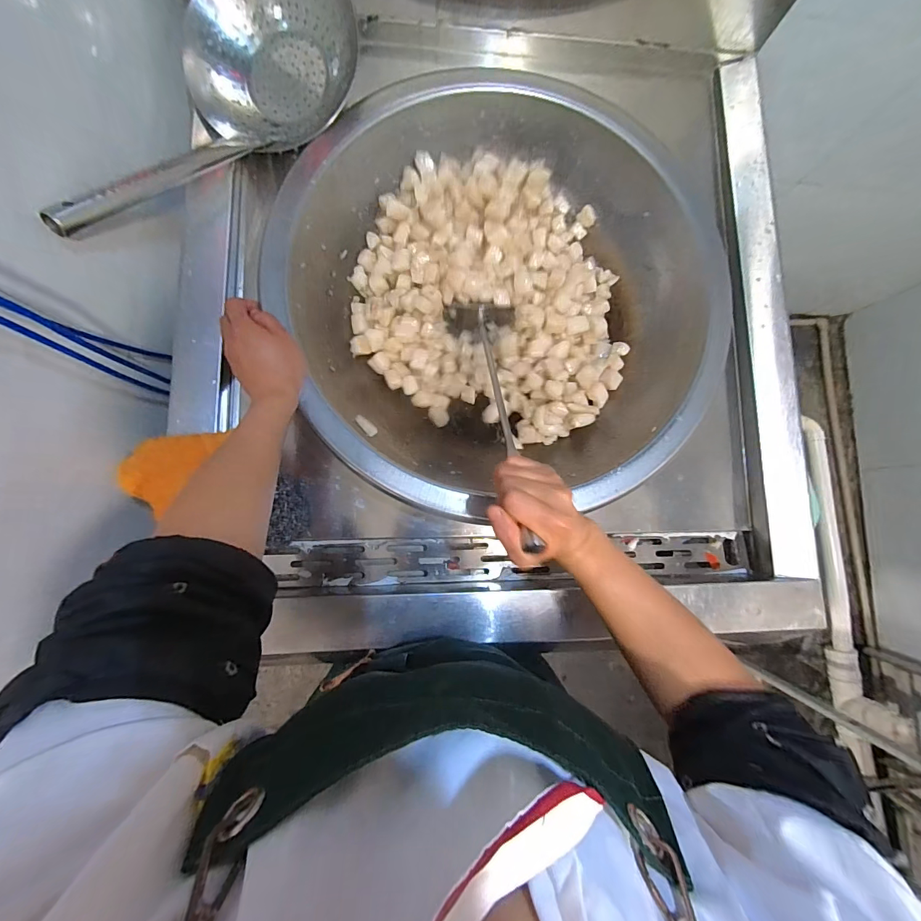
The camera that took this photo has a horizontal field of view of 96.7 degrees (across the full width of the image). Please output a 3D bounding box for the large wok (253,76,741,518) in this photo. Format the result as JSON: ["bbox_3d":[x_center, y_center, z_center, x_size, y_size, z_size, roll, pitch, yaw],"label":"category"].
[{"bbox_3d":[0.050,-0.210,0.587,0.533,0.169,0.540,-12,84,-7],"label":"large wok"}]

